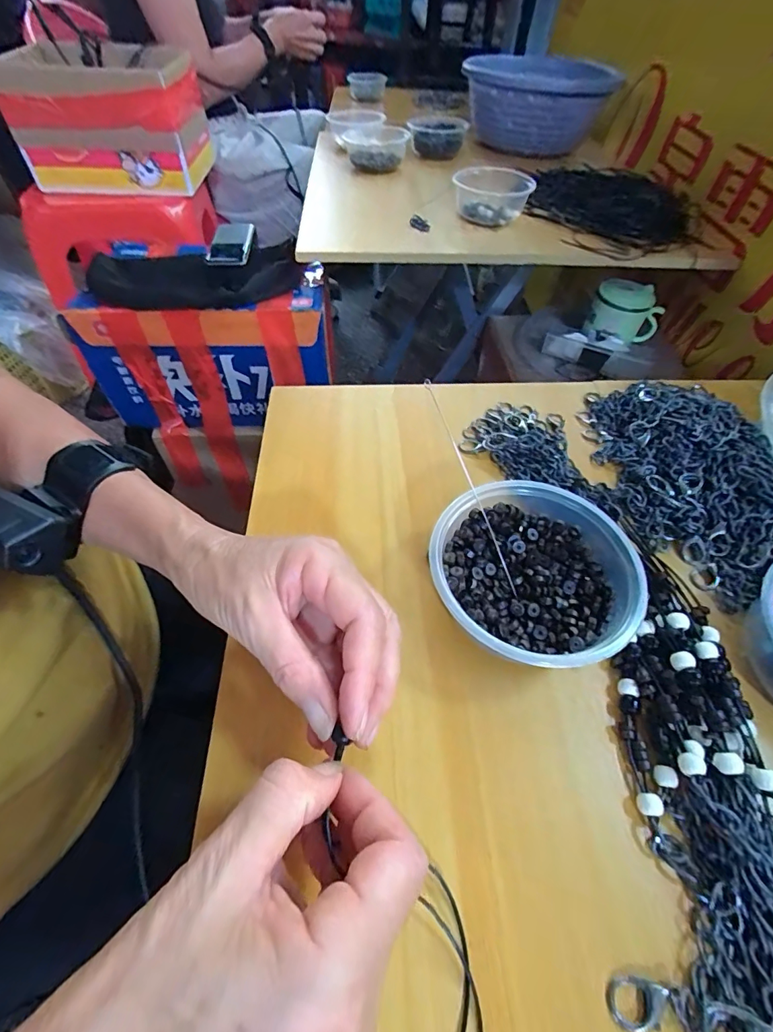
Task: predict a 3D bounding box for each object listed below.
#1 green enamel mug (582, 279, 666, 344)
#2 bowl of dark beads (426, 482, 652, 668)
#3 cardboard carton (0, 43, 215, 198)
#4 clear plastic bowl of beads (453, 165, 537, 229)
[{"bbox_3d":[0.360,-0.305,0.660,0.098,0.064,0.072,30,58,19],"label":"green enamel mug"},{"bbox_3d":[0.085,0.036,0.252,0.103,0.044,0.107,1,54,-1],"label":"bowl of dark beads"},{"bbox_3d":[-0.521,-0.758,0.838,0.295,0.174,0.209,-4,54,-5],"label":"cardboard carton"},{"bbox_3d":[0.149,-0.468,0.634,0.106,0.046,0.091,-1,54,-3],"label":"clear plastic bowl of beads"}]

